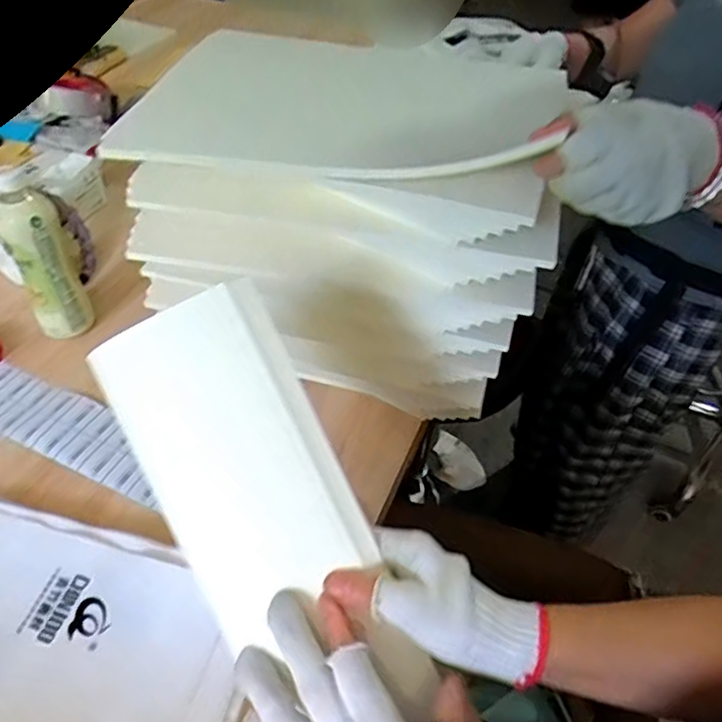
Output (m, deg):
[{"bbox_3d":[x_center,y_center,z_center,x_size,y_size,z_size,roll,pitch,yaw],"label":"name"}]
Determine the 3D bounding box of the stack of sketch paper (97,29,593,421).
[{"bbox_3d":[-0.025,-0.131,0.609,0.378,0.277,0.179,12,47,9],"label":"stack of sketch paper"}]

